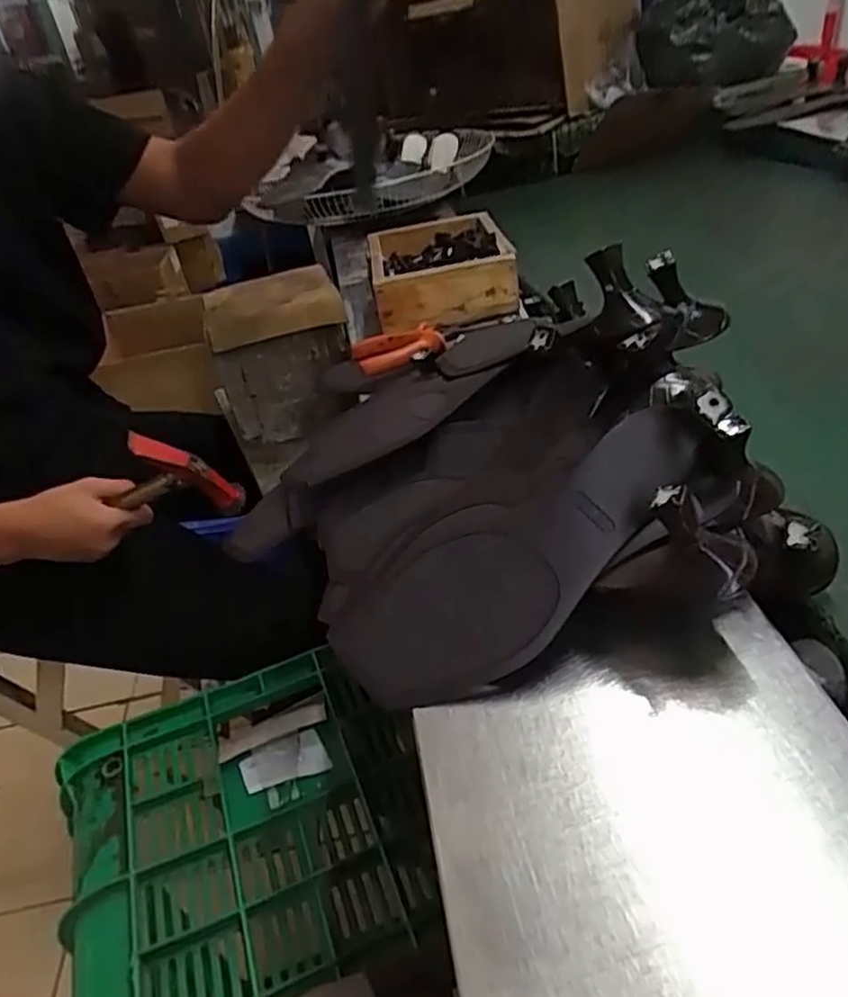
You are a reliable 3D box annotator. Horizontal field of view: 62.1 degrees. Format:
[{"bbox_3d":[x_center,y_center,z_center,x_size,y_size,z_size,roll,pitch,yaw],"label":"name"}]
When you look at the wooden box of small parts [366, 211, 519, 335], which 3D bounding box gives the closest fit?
[{"bbox_3d":[0.016,-0.262,0.800,0.149,0.058,0.187,-11,35,0],"label":"wooden box of small parts"}]

